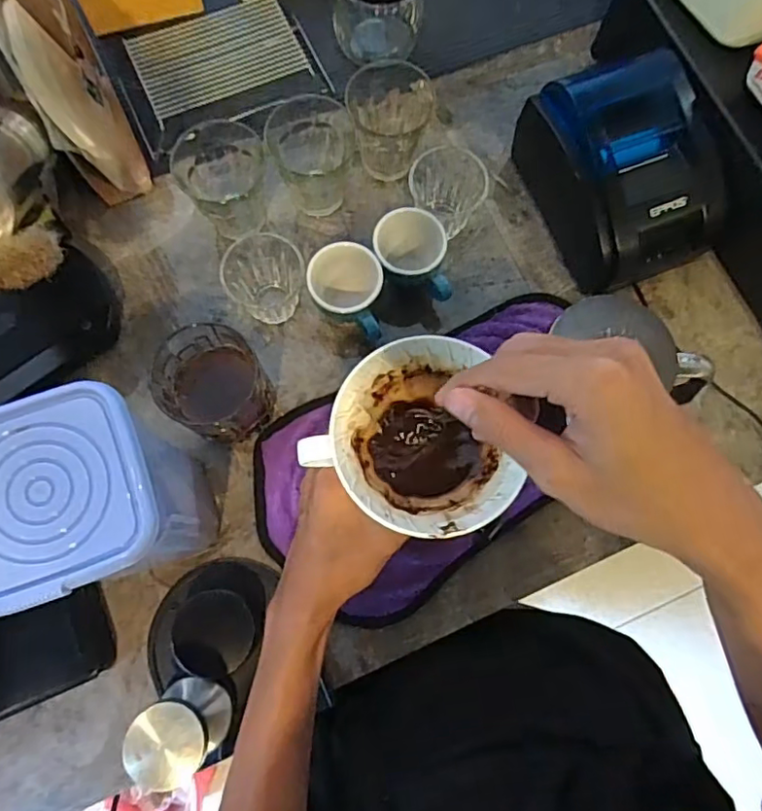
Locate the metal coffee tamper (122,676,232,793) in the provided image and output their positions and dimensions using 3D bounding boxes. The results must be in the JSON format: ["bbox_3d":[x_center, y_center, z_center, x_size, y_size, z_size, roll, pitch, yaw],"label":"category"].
[{"bbox_3d":[-0.142,0.230,0.412,0.055,0.095,0.054,0,77,-1],"label":"metal coffee tamper"}]

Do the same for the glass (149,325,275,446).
[{"bbox_3d":[-0.135,-0.014,0.484,0.089,0.073,0.075,23,77,4],"label":"glass"}]

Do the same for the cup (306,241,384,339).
[{"bbox_3d":[-0.028,-0.091,0.502,0.060,0.068,0.076,-16,78,-5],"label":"cup"}]

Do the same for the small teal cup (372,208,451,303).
[{"bbox_3d":[0.025,-0.131,0.523,0.062,0.059,0.091,-6,77,-3],"label":"small teal cup"}]

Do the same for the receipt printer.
[{"bbox_3d":[0.220,-0.207,0.524,0.131,0.106,0.173,-18,78,-6],"label":"receipt printer"}]

